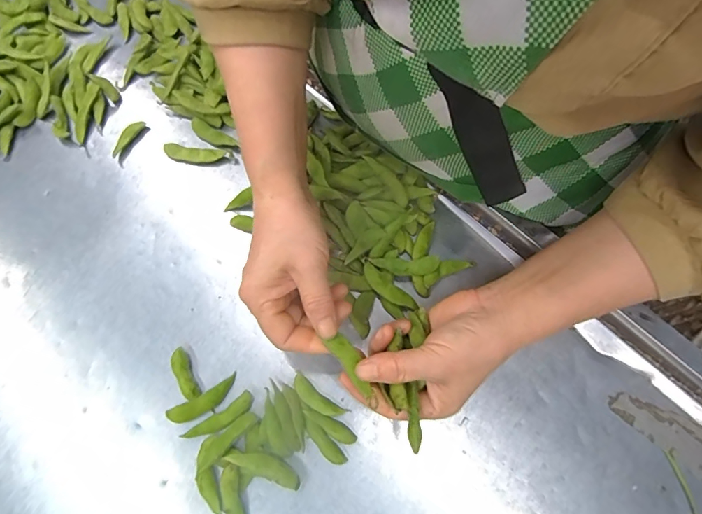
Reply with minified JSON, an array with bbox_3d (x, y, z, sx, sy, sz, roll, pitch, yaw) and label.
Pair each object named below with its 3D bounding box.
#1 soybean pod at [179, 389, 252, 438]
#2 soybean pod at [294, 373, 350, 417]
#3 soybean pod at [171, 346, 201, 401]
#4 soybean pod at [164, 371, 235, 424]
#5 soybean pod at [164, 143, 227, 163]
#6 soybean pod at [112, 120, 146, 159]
[{"bbox_3d":[-0.108,0.134,0.344,0.060,0.008,0.016,-32,73,-11],"label":"soybean pod"},{"bbox_3d":[-0.029,0.119,0.350,0.050,0.010,0.016,36,74,12],"label":"soybean pod"},{"bbox_3d":[-0.142,0.100,0.358,0.014,0.010,0.046,-28,72,-10],"label":"soybean pod"},{"bbox_3d":[-0.123,0.121,0.349,0.059,0.009,0.017,-29,72,-10],"label":"soybean pod"},{"bbox_3d":[-0.165,-0.106,0.435,0.063,0.012,0.015,9,70,4],"label":"soybean pod"},{"bbox_3d":[-0.239,-0.126,0.444,0.013,0.007,0.048,34,73,12],"label":"soybean pod"}]

